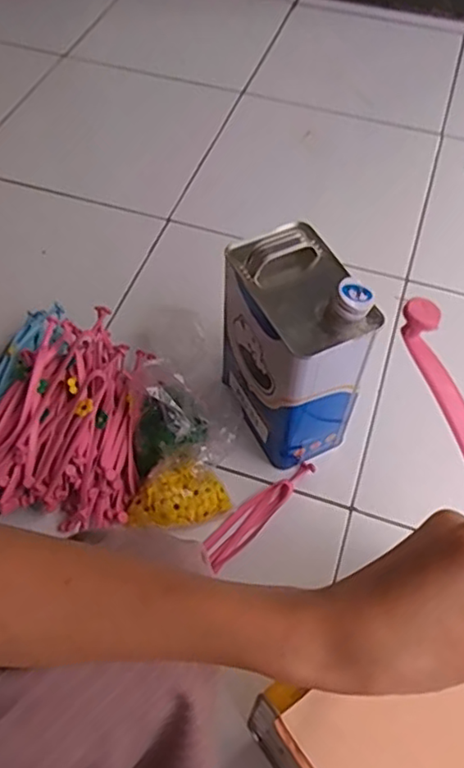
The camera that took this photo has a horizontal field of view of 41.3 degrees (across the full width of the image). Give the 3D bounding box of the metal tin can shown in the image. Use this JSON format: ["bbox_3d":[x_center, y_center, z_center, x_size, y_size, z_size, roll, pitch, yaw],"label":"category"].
[{"bbox_3d":[0.070,-0.037,0.723,0.118,0.266,0.166,-23,60,-16],"label":"metal tin can"}]

